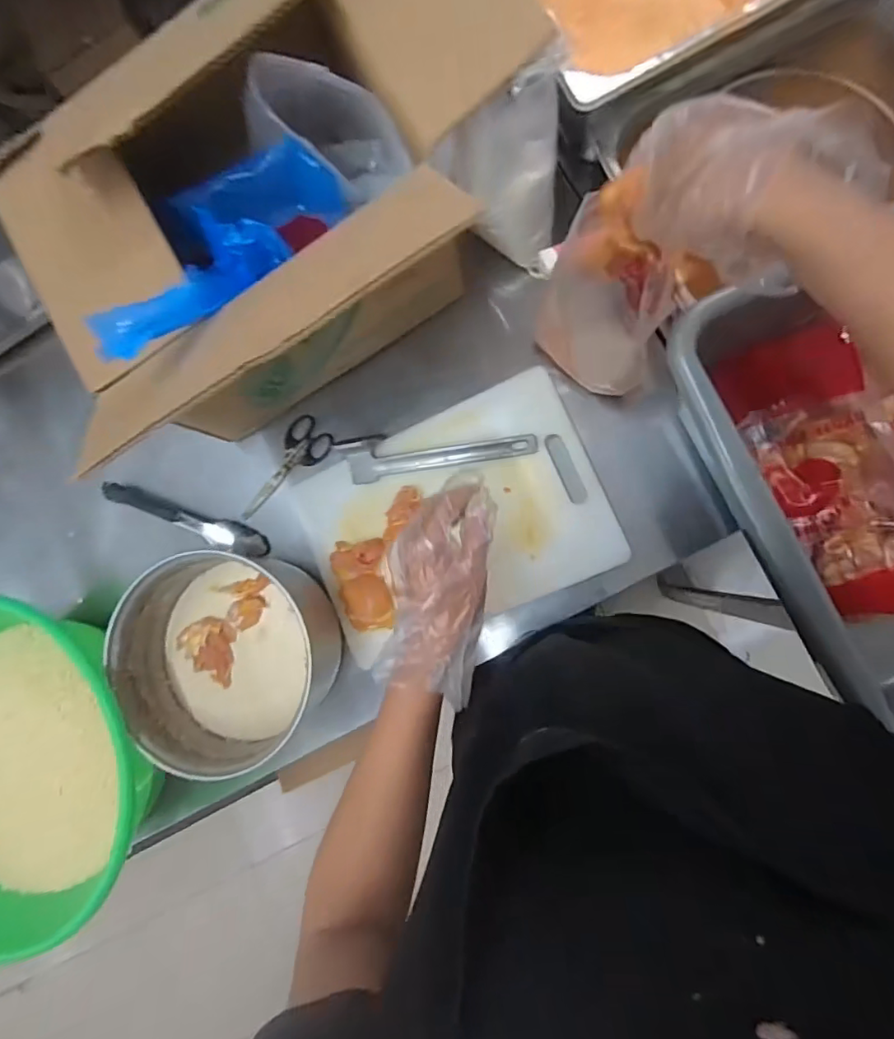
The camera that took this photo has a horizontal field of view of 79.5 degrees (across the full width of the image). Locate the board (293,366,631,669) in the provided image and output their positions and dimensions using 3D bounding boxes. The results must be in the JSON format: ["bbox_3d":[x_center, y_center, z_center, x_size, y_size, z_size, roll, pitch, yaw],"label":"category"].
[{"bbox_3d":[0.006,0.001,0.633,0.343,0.024,0.239,-23,83,6],"label":"board"}]

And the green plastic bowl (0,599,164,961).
[{"bbox_3d":[-0.480,0.262,0.624,0.318,0.149,0.340,-1,86,8],"label":"green plastic bowl"}]

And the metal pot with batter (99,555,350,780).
[{"bbox_3d":[-0.247,0.149,0.608,0.212,0.108,0.215,-1,86,8],"label":"metal pot with batter"}]

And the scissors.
[{"bbox_3d":[-0.212,-0.063,0.680,0.061,0.009,0.151,45,93,9],"label":"scissors"}]

